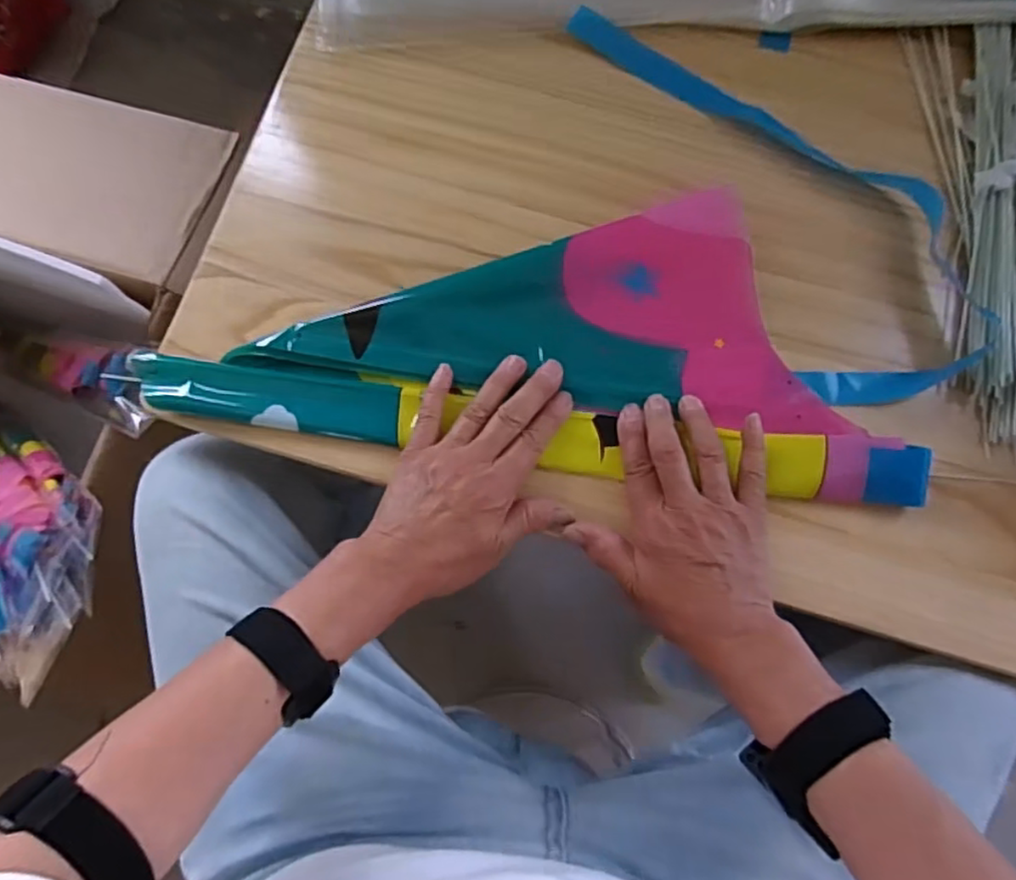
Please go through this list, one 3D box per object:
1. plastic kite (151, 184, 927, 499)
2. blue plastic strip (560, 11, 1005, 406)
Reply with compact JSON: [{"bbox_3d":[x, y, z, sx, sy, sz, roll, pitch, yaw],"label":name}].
[{"bbox_3d":[0.011,-0.061,0.463,0.524,0.039,0.201,1,77,2],"label":"plastic kite"},{"bbox_3d":[0.213,-0.203,0.498,0.159,0.016,0.381,-27,78,-6],"label":"blue plastic strip"}]

